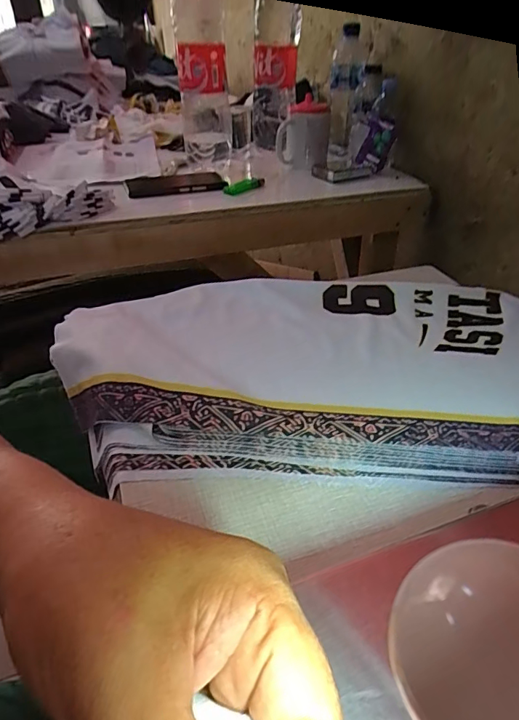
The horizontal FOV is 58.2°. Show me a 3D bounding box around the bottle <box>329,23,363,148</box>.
[{"bbox_3d":[0.165,-0.516,0.902,0.059,0.191,0.051,4,39,7],"label":"bottle"}]

